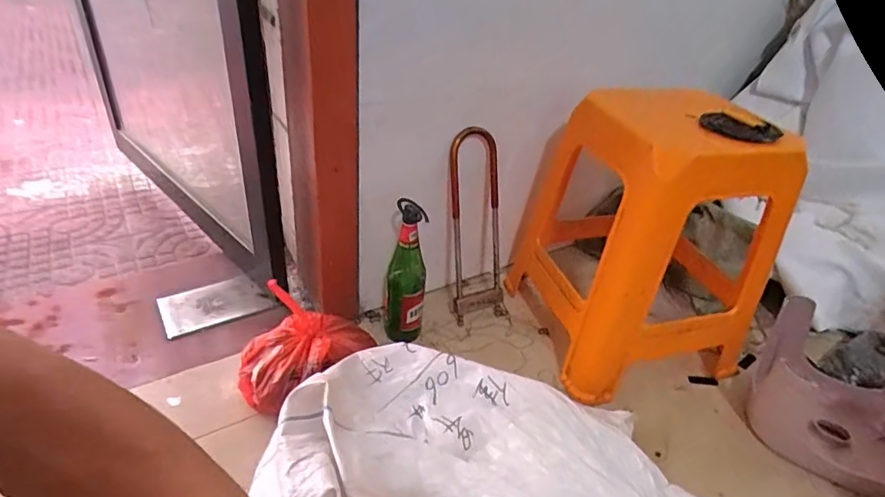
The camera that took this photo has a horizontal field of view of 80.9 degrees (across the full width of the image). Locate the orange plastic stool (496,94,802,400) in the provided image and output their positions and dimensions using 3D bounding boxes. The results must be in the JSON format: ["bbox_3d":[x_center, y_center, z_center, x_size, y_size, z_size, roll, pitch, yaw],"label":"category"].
[{"bbox_3d":[0.377,-0.044,1.015,0.349,0.461,0.420,-6,37,-17],"label":"orange plastic stool"}]

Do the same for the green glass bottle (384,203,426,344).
[{"bbox_3d":[-0.069,0.053,0.980,0.073,0.304,0.071,3,35,-5],"label":"green glass bottle"}]

